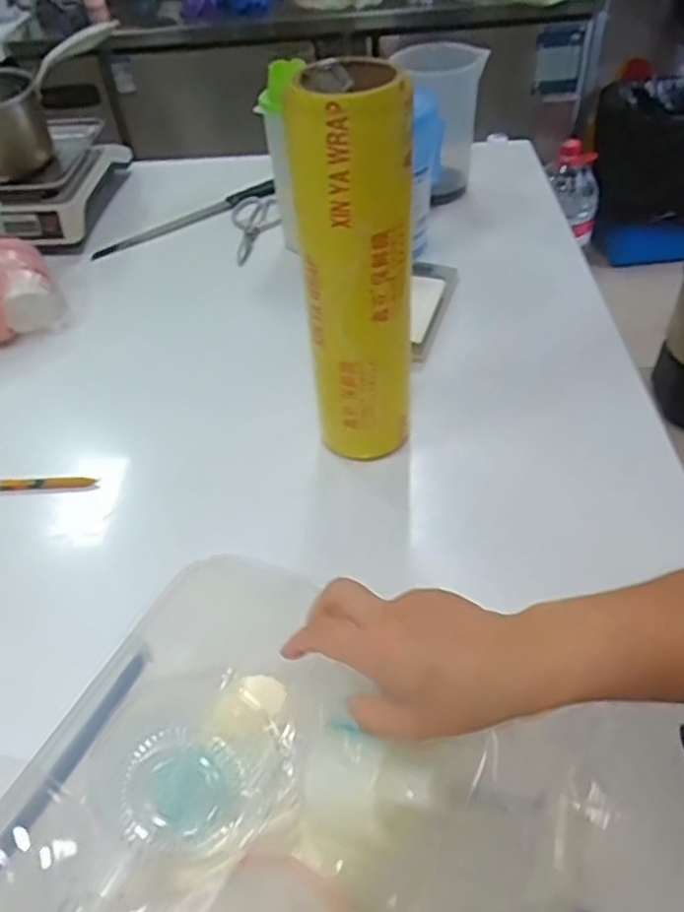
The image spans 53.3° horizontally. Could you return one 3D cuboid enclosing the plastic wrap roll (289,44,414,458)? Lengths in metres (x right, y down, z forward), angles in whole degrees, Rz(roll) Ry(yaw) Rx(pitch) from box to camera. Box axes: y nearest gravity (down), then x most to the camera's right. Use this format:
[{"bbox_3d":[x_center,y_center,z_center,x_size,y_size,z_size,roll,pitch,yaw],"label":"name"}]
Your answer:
[{"bbox_3d":[0.016,-0.157,0.631,0.097,0.351,0.085,-3,46,2],"label":"plastic wrap roll"}]

